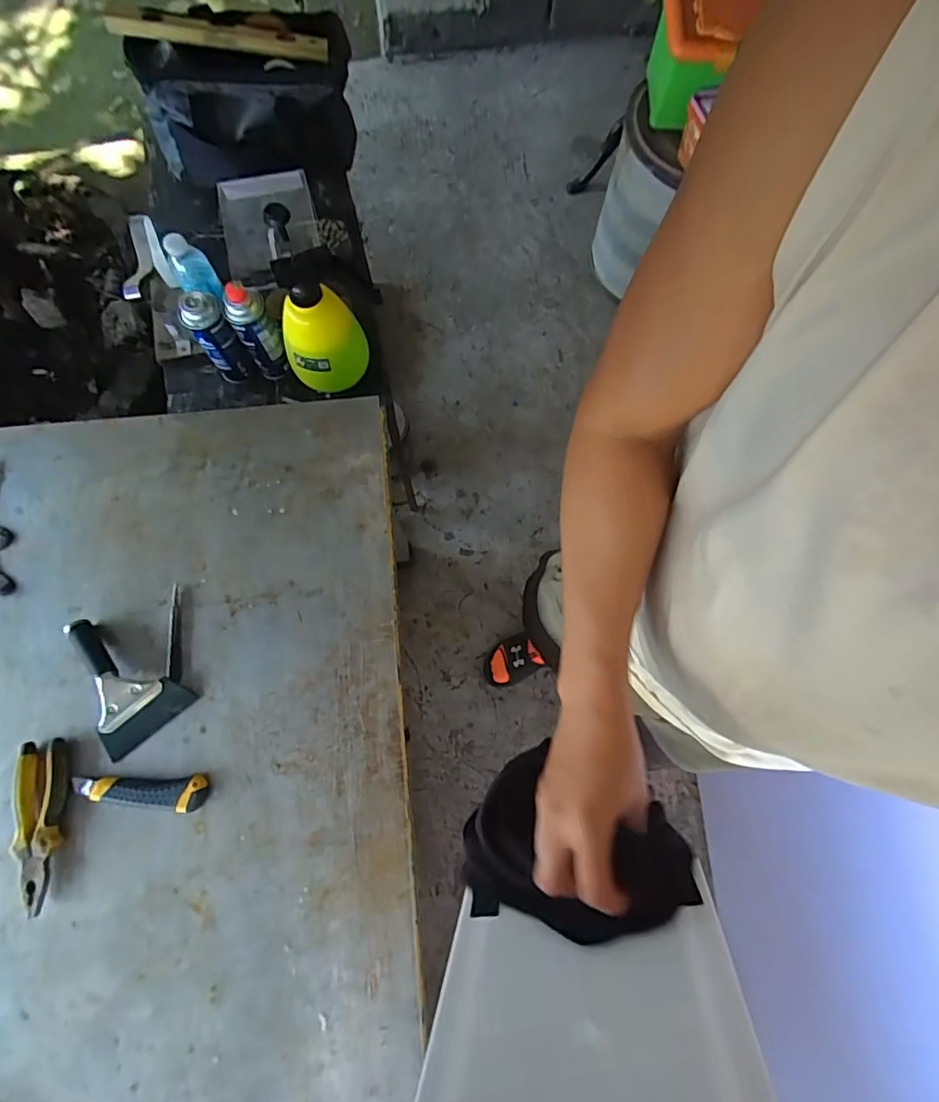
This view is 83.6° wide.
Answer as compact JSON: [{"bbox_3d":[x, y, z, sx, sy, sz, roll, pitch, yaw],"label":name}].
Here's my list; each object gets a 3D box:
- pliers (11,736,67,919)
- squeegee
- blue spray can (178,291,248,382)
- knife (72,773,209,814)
[{"bbox_3d":[-0.521,0.331,0.638,0.056,0.029,0.190,-8,77,-3],"label":"pliers"},{"bbox_3d":[-0.458,0.162,0.677,0.116,0.035,0.172,-38,81,-9],"label":"squeegee"},{"bbox_3d":[-0.430,-0.360,0.906,0.066,0.177,0.057,-41,81,-10],"label":"blue spray can"},{"bbox_3d":[-0.408,0.299,0.648,0.160,0.017,0.040,1,77,-1],"label":"knife"}]

